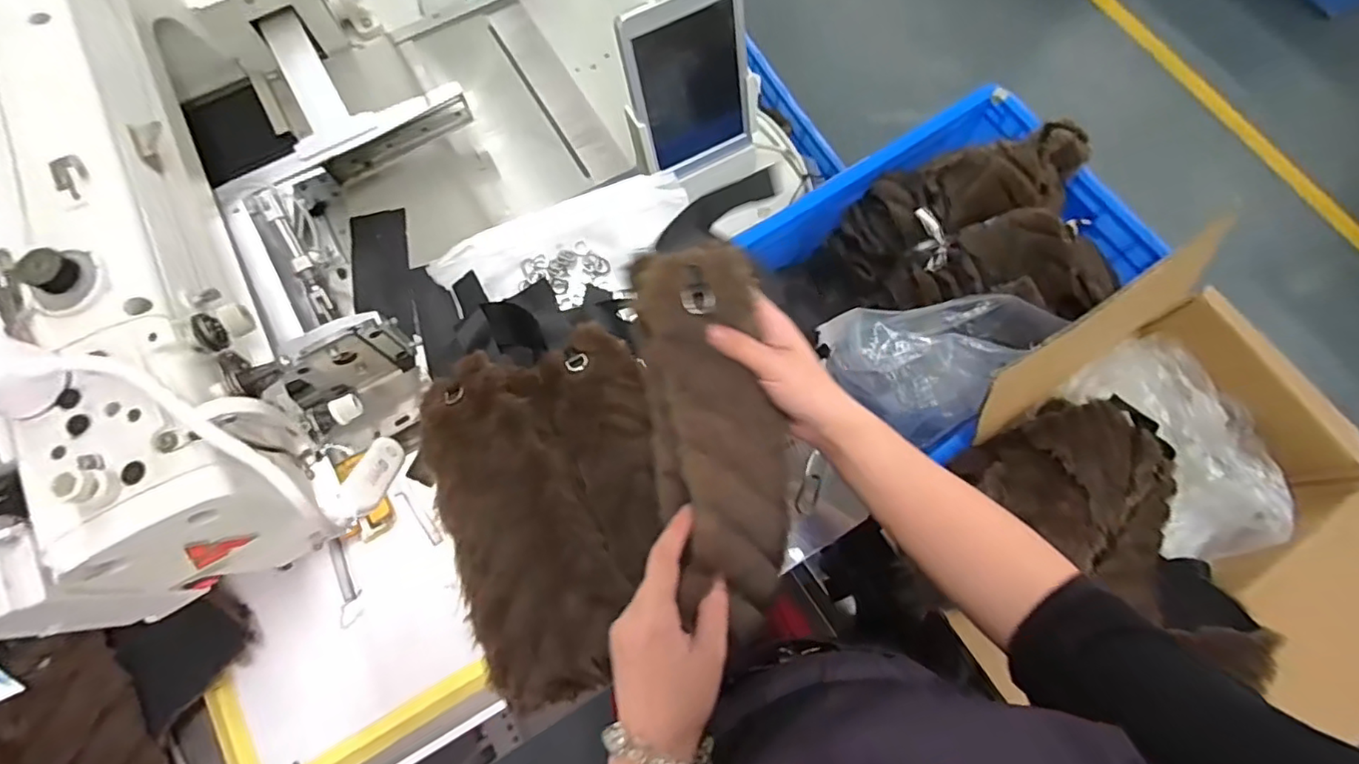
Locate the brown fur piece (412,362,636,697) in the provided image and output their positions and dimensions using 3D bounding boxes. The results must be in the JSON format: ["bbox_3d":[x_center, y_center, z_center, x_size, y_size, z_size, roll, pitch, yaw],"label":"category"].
[{"bbox_3d":[-0.129,0.107,0.471,0.113,0.030,0.269,-22,74,-7],"label":"brown fur piece"}]

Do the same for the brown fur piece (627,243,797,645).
[{"bbox_3d":[0.030,0.038,0.400,0.094,0.047,0.254,-12,91,-4],"label":"brown fur piece"}]

